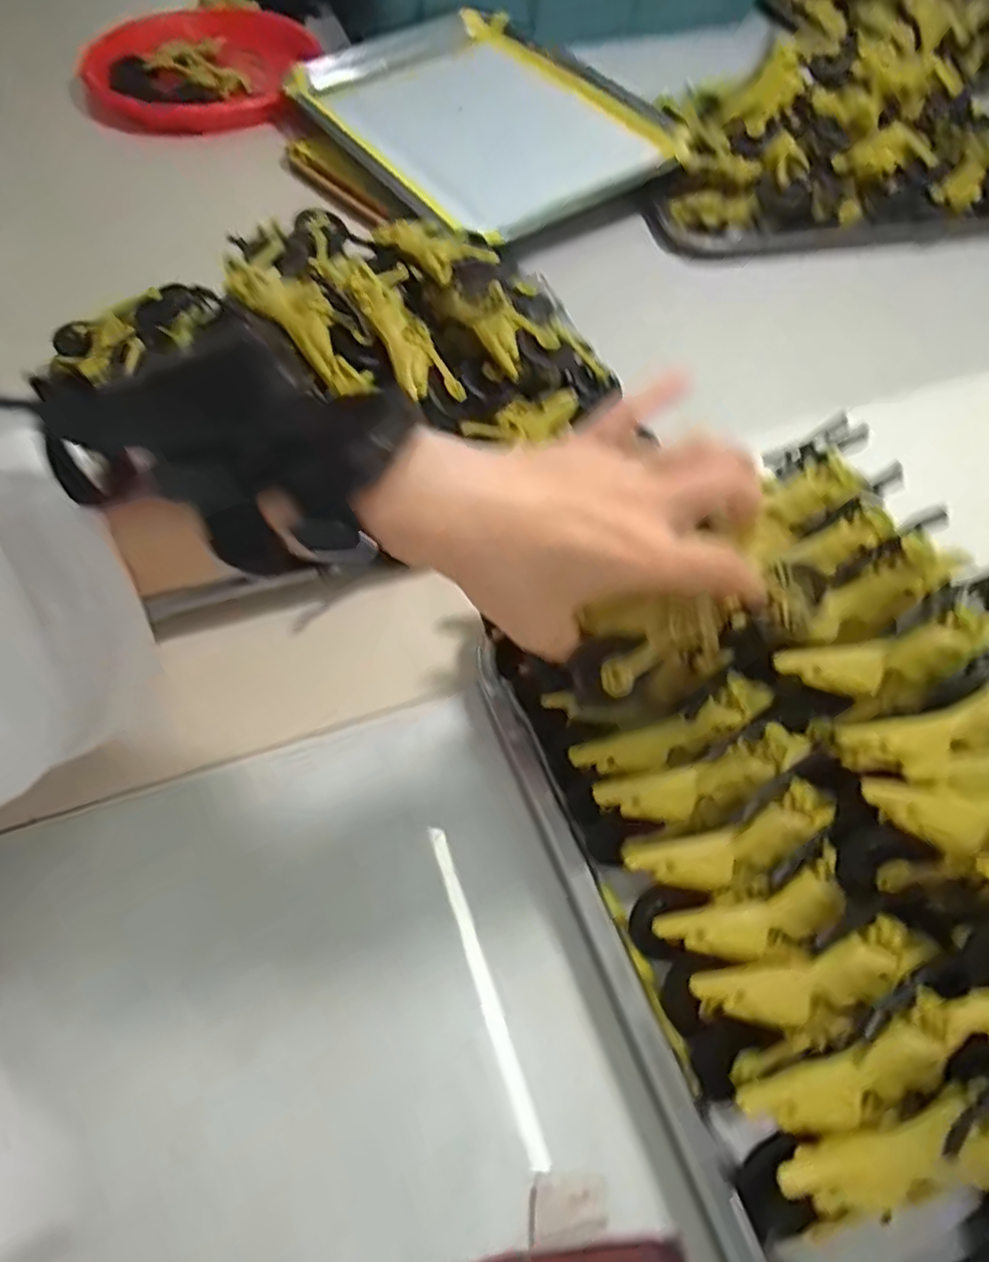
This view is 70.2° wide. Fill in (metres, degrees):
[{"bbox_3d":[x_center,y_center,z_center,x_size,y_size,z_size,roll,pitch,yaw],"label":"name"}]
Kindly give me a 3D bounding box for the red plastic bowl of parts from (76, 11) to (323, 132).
[{"bbox_3d":[-0.296,-0.559,0.706,0.226,0.050,0.252,-12,60,-8],"label":"red plastic bowl of parts"}]

